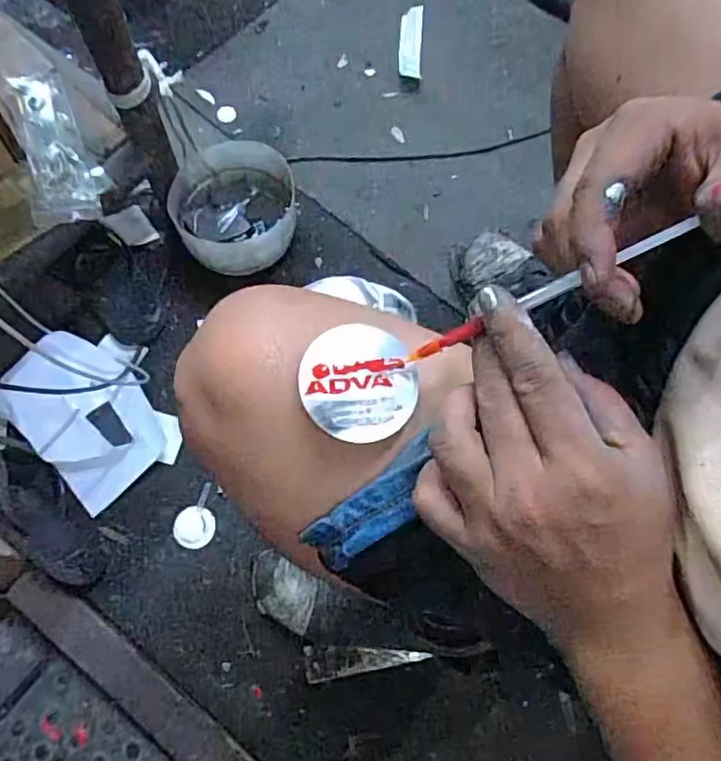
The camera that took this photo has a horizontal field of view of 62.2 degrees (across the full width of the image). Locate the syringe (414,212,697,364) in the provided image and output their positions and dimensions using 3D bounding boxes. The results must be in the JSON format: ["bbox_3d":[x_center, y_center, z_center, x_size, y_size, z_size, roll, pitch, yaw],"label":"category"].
[{"bbox_3d":[0.080,-0.038,0.266,0.132,0.006,0.007,-26,73,16],"label":"syringe"}]

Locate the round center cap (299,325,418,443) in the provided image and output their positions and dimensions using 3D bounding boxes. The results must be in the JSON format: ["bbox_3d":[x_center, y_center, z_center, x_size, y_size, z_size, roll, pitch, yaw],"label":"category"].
[{"bbox_3d":[-0.001,0.001,0.289,0.055,0.008,0.055,0,72,-1],"label":"round center cap"}]

